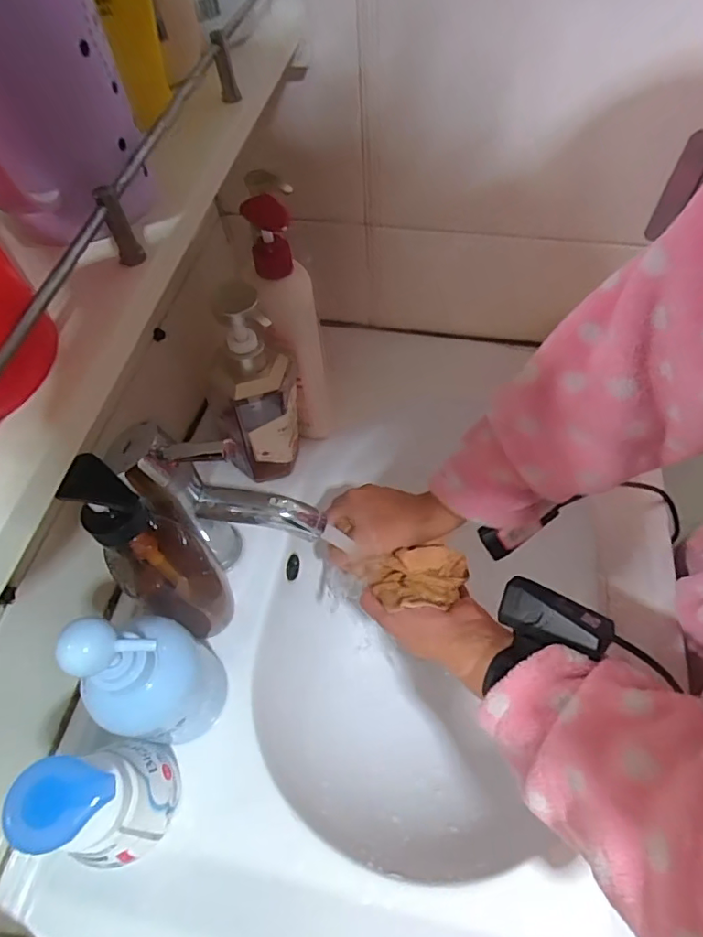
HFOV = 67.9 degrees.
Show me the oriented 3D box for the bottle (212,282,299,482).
[{"bbox_3d":[-0.087,-0.067,0.475,0.072,0.200,0.055,-11,58,-3],"label":"bottle"}]

